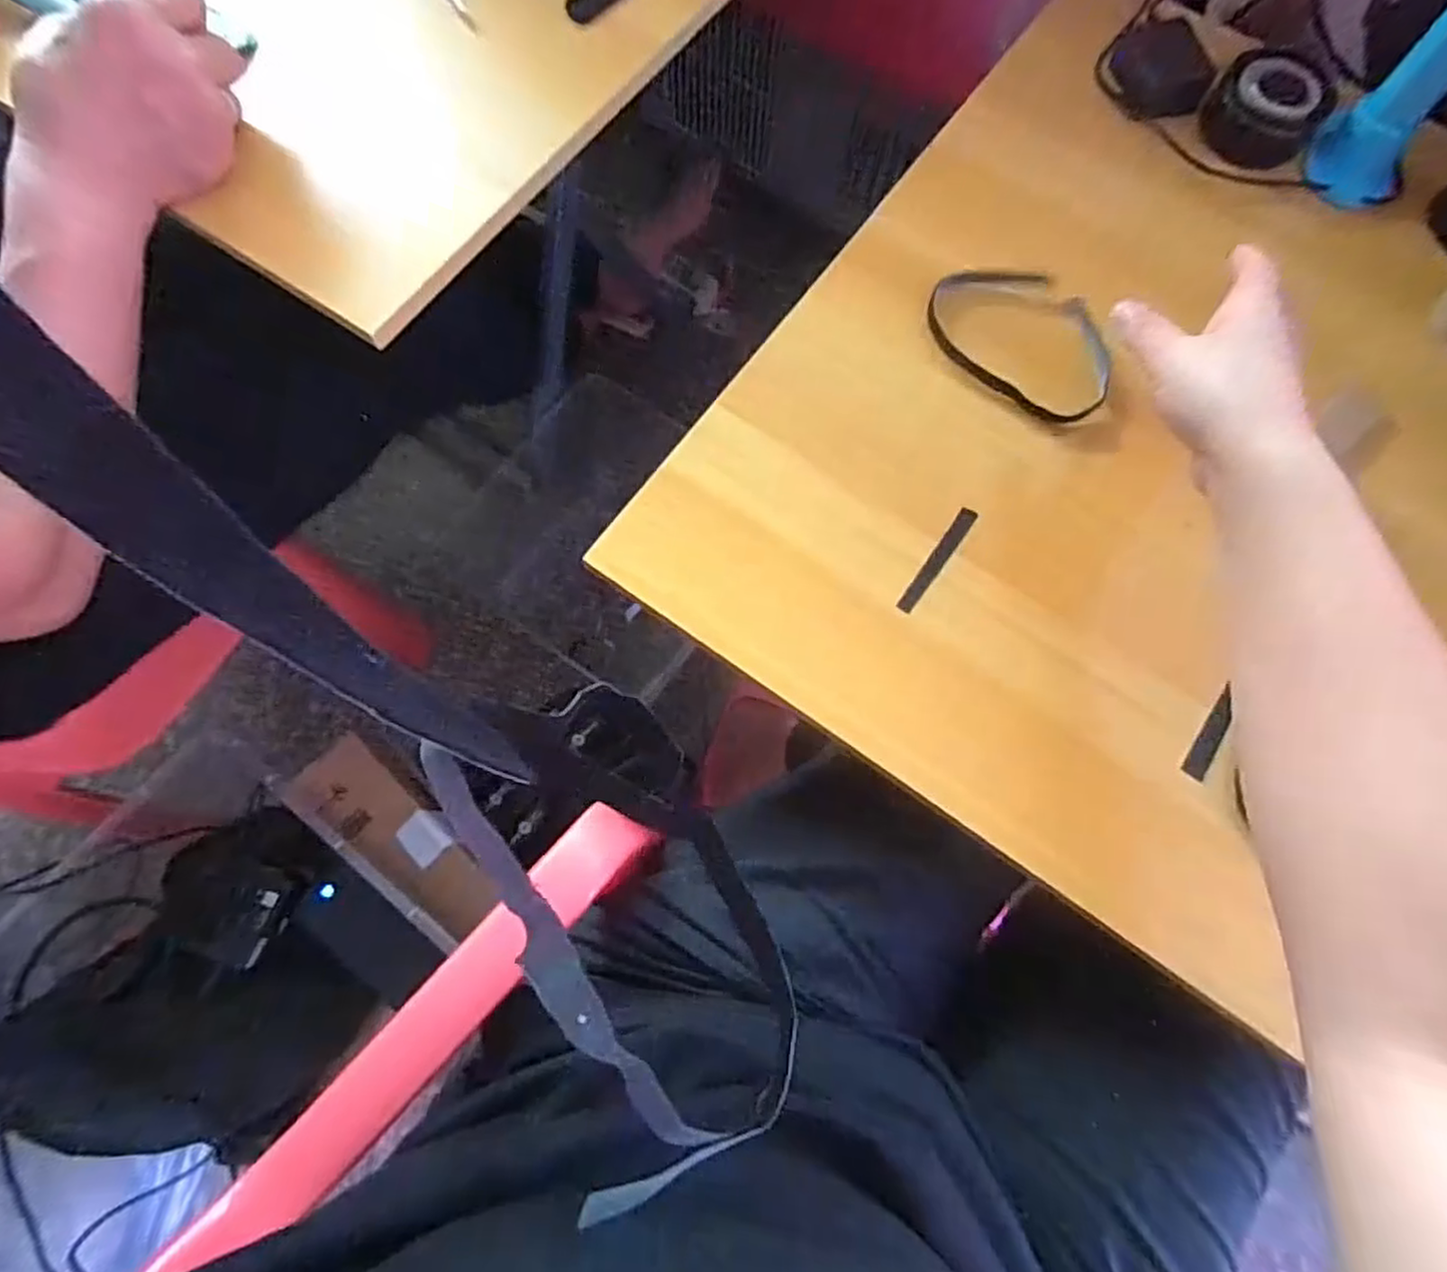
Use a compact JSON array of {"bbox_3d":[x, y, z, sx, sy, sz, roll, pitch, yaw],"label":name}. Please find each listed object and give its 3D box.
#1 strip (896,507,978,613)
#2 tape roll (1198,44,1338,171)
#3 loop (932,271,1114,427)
[{"bbox_3d":[0.115,-0.041,0.385,0.009,0.006,0.071,35,76,8],"label":"strip"},{"bbox_3d":[0.377,-0.367,0.502,0.073,0.040,0.073,0,74,-1],"label":"tape roll"},{"bbox_3d":[0.184,-0.183,0.436,0.120,0.014,0.088,44,77,10],"label":"loop"}]

